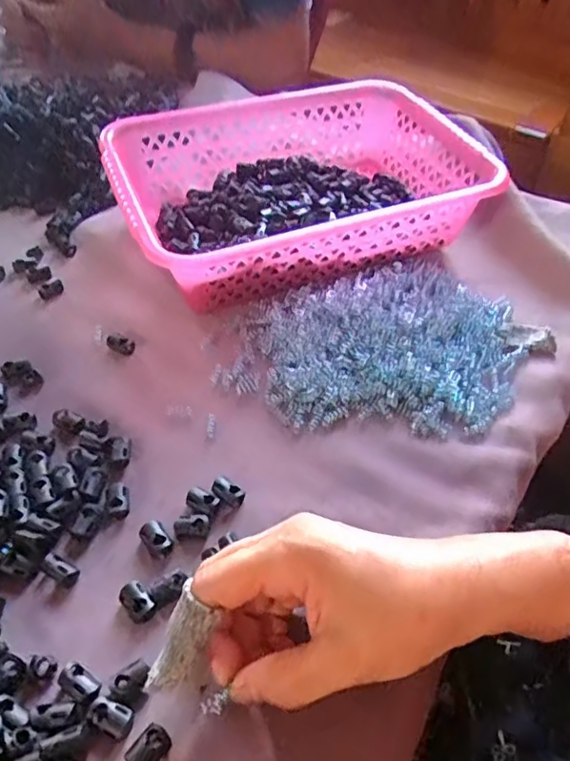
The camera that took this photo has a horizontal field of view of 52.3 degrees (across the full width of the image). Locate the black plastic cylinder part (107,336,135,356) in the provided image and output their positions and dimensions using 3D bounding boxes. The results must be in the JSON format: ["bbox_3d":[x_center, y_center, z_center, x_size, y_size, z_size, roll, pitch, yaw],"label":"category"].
[{"bbox_3d":[-0.124,-0.028,0.439,0.021,0.009,0.012,16,49,13],"label":"black plastic cylinder part"}]

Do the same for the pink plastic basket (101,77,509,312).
[{"bbox_3d":[0.010,-0.172,0.525,0.306,0.080,0.216,-16,50,-16],"label":"pink plastic basket"}]

